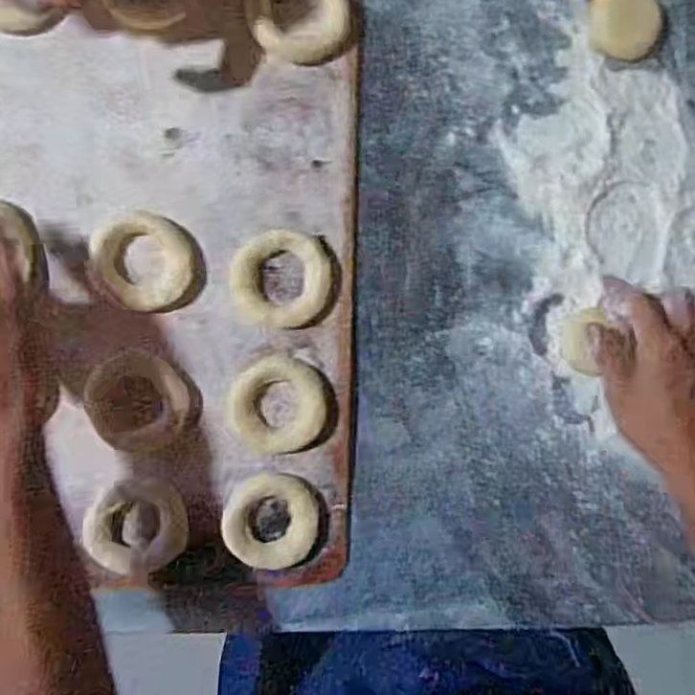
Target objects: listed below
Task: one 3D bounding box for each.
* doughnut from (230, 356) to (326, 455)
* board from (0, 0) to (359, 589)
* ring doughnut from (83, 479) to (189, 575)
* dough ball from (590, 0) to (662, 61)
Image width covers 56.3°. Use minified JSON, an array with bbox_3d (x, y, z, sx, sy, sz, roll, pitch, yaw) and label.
[{"bbox_3d":[-0.052,0.044,0.495,0.070,0.015,0.071,-2,92,-5],"label":"doughnut"},{"bbox_3d":[-0.202,-0.103,0.478,0.409,0.020,0.557,1,92,-5],"label":"board"},{"bbox_3d":[-0.158,0.134,0.486,0.071,0.019,0.068,-2,92,-5],"label":"ring doughnut"},{"bbox_3d":[0.221,-0.259,0.516,0.052,0.012,0.056,0,92,-5],"label":"dough ball"}]

